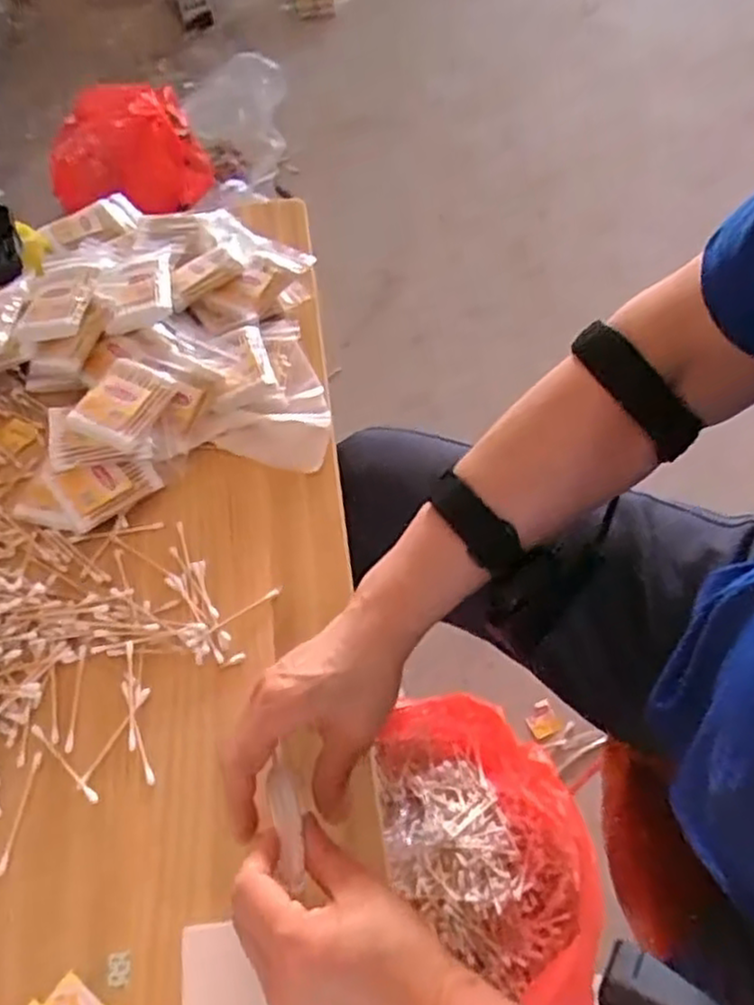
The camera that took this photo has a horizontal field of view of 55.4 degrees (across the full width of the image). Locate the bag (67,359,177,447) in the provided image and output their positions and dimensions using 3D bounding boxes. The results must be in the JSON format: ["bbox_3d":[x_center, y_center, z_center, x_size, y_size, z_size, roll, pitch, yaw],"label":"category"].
[{"bbox_3d":[-0.205,-0.084,0.582,0.057,0.022,0.078,16,62,13],"label":"bag"}]

